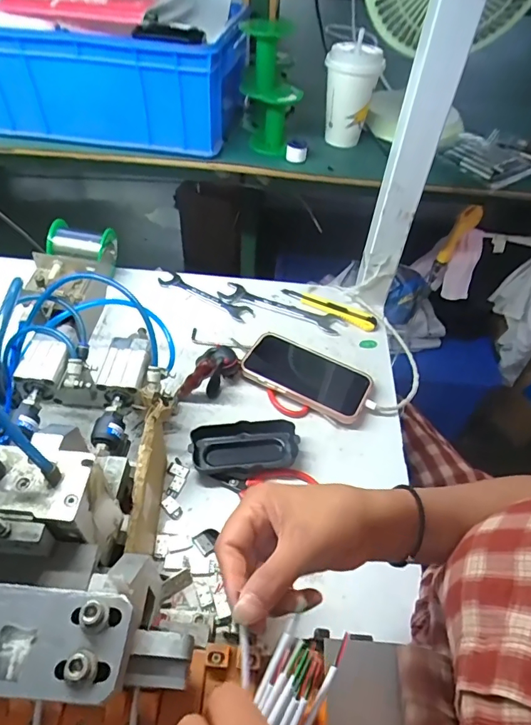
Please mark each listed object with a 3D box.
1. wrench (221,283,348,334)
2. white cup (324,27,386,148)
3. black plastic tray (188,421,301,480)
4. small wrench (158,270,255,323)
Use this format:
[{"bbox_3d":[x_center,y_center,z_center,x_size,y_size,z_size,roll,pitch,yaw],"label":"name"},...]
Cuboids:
[{"bbox_3d":[0.023,-0.075,0.637,0.176,0.004,0.035,20,51,12],"label":"wrench"},{"bbox_3d":[0.121,-0.385,0.652,0.074,0.132,0.075,12,50,5],"label":"white cup"},{"bbox_3d":[-0.022,0.091,0.480,0.108,0.026,0.051,-3,50,-7],"label":"black plastic tray"},{"bbox_3d":[-0.085,-0.095,0.651,0.150,0.004,0.033,28,53,18],"label":"small wrench"}]

